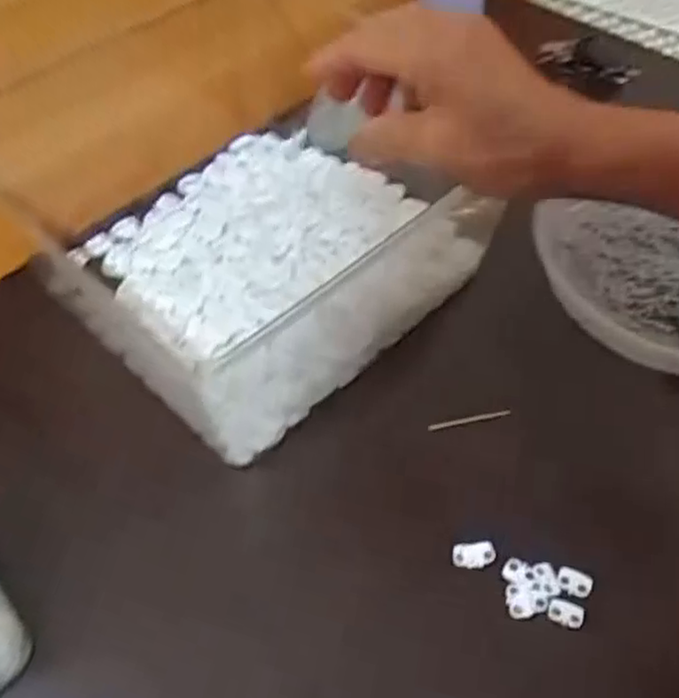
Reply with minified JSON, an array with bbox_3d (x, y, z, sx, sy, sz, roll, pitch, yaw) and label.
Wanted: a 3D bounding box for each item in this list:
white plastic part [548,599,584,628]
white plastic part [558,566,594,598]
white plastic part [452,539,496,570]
[{"bbox_3d":[0.126,0.147,0.394,0.019,0.005,0.013,20,56,16],"label":"white plastic part"},{"bbox_3d":[0.135,0.134,0.405,0.019,0.005,0.014,18,55,15],"label":"white plastic part"},{"bbox_3d":[0.079,0.121,0.416,0.024,0.007,0.015,-1,52,1],"label":"white plastic part"}]

